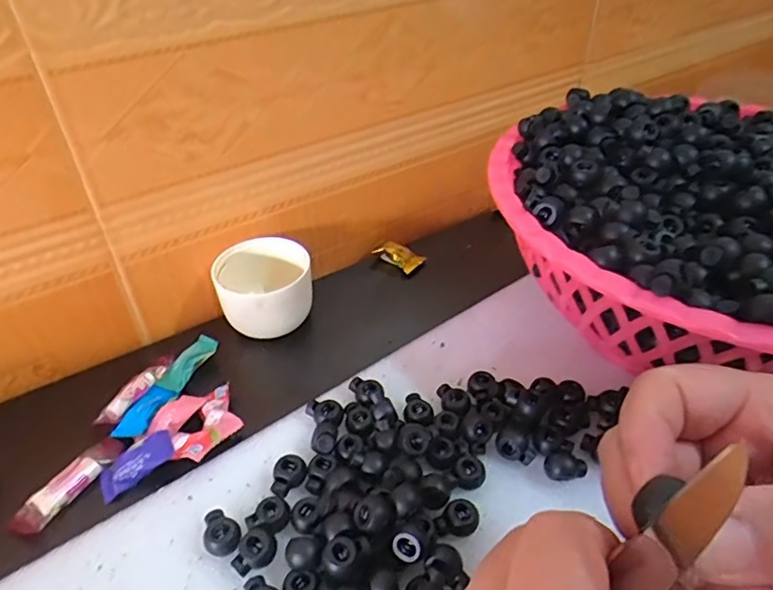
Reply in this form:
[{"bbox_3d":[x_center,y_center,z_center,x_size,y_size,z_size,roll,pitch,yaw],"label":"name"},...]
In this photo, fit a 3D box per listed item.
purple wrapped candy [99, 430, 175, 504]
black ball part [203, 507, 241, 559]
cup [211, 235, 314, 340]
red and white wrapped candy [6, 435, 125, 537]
[{"bbox_3d":[-0.143,0.096,0.326,0.045,0.007,0.021,-39,52,-18],"label":"purple wrapped candy"},{"bbox_3d":[-0.083,0.120,0.287,0.017,0.012,0.023,-23,45,-25],"label":"black ball part"},{"bbox_3d":[-0.089,-0.001,0.421,0.067,0.052,0.074,-6,40,-7],"label":"cup"},{"bbox_3d":[-0.178,0.104,0.320,0.018,0.007,0.065,21,44,23],"label":"red and white wrapped candy"}]

